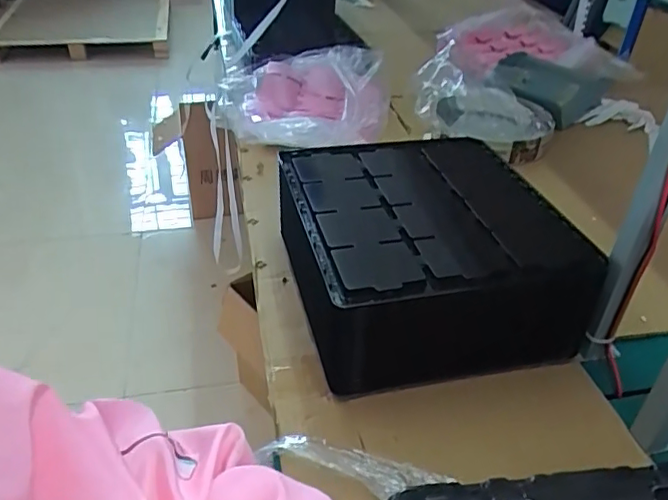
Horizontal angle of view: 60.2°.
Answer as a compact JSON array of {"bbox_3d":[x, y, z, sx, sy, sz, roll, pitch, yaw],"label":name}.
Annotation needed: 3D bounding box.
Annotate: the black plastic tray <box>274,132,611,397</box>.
[{"bbox_3d":[0.118,-0.011,0.820,0.348,0.153,0.390,-6,38,-11],"label":"black plastic tray"}]

